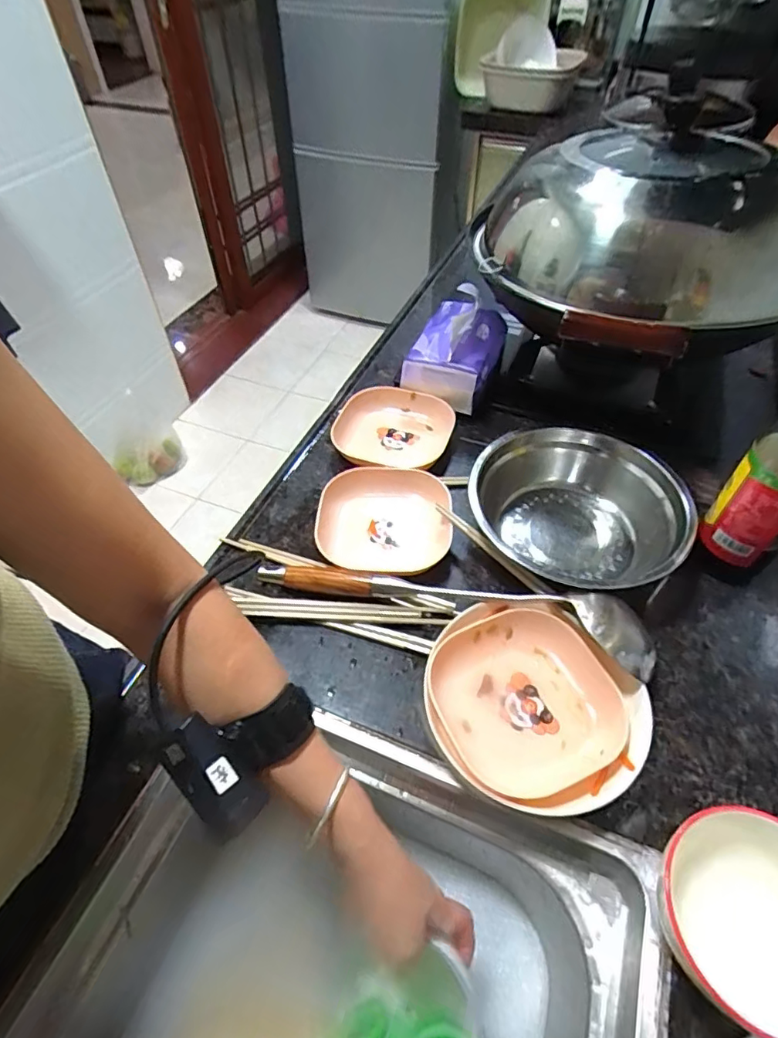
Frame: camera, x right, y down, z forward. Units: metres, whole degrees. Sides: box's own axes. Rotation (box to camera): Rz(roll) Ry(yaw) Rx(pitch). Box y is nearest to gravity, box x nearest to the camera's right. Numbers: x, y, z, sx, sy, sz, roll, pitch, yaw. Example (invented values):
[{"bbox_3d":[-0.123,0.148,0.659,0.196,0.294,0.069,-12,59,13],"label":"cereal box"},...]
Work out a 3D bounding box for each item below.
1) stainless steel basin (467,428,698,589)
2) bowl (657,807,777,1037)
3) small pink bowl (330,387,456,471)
[{"bbox_3d":[0.186,-0.009,0.546,0.184,0.071,0.206,-14,52,-10],"label":"stainless steel basin"},{"bbox_3d":[0.228,0.252,0.338,0.100,0.072,0.108,-1,51,1],"label":"bowl"},{"bbox_3d":[0.000,-0.107,0.658,0.138,0.028,0.136,-1,51,1],"label":"small pink bowl"}]

